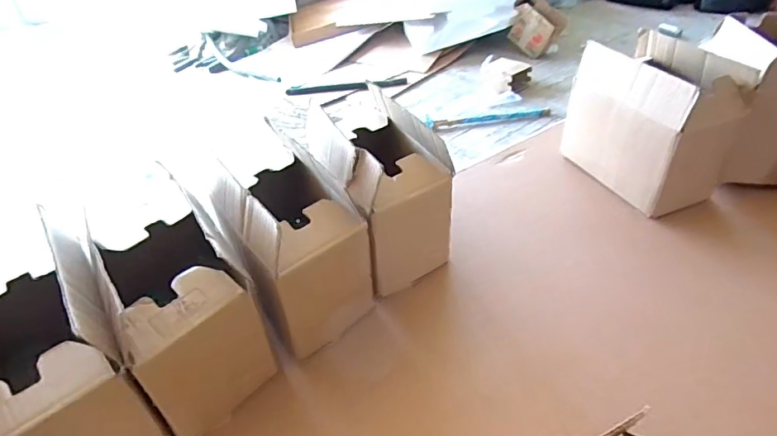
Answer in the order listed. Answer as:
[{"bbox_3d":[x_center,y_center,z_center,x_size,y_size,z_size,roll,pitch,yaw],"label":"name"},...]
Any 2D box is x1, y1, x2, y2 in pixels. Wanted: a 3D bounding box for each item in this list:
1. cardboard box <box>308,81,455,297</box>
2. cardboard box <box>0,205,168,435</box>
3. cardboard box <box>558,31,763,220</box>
[{"bbox_3d":[-0.010,-0.043,0.700,0.146,0.208,0.209,-21,41,-20],"label":"cardboard box"},{"bbox_3d":[-0.374,0.143,0.520,0.149,0.218,0.281,-26,43,-26],"label":"cardboard box"},{"bbox_3d":[0.440,-0.164,0.815,0.147,0.221,0.223,-19,41,-18],"label":"cardboard box"}]

